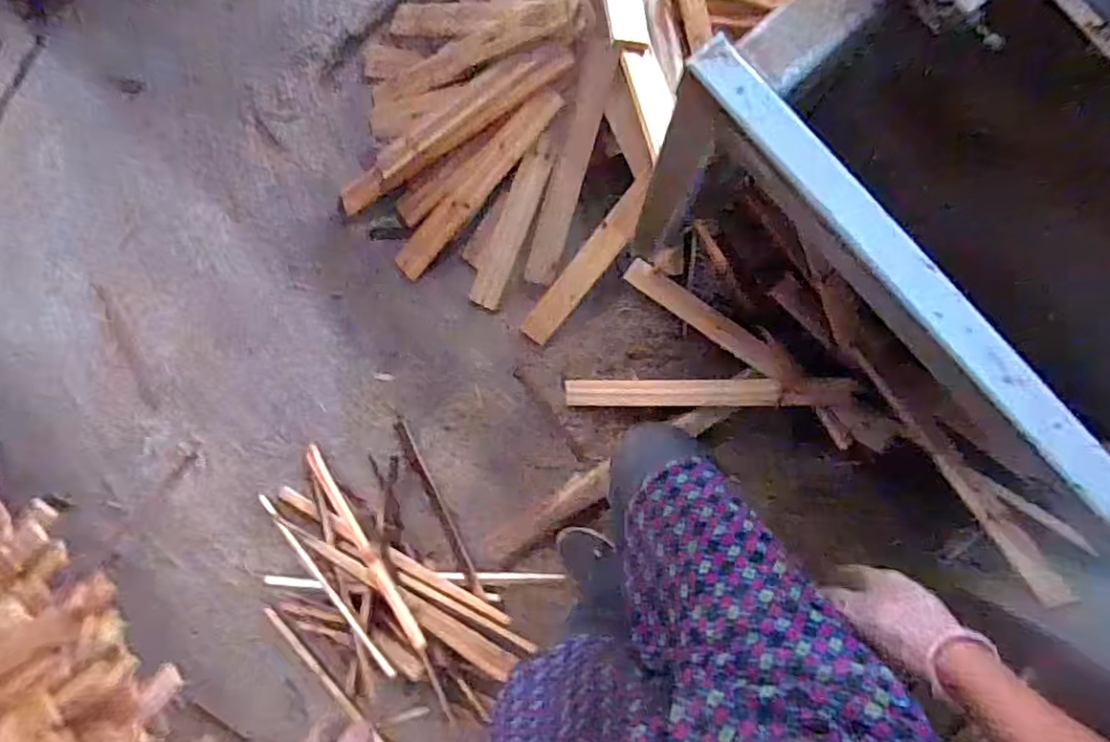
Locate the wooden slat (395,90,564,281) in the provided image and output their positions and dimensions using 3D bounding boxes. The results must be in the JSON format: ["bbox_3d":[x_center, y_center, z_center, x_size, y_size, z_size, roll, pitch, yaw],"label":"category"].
[{"bbox_3d":[-0.163,-0.380,1.258,0.071,0.023,0.464,46,109,1],"label":"wooden slat"}]

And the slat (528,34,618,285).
[{"bbox_3d":[0.029,-0.399,1.220,0.065,0.032,0.464,18,116,2],"label":"slat"}]

